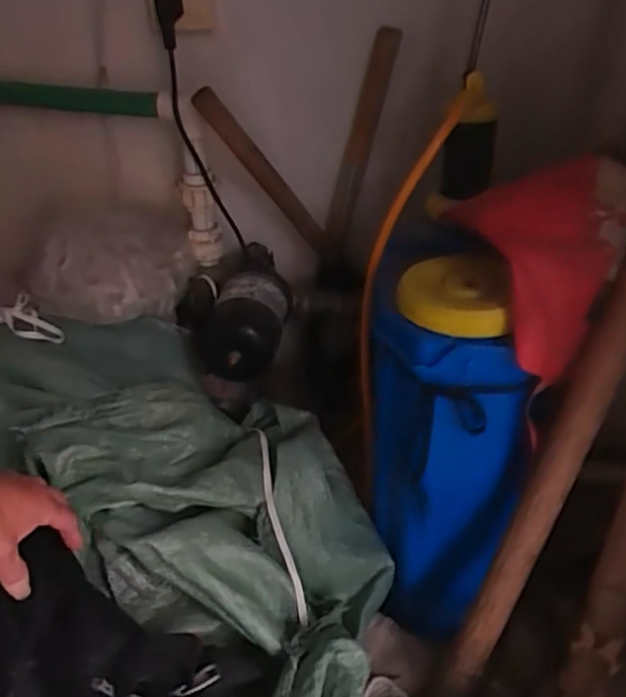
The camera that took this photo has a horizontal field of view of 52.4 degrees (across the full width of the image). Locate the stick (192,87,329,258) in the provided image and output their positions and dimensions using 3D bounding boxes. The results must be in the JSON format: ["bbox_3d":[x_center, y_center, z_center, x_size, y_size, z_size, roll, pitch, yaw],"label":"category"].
[{"bbox_3d":[-0.049,-0.220,0.868,0.027,0.344,0.038,-47,51,0],"label":"stick"}]

